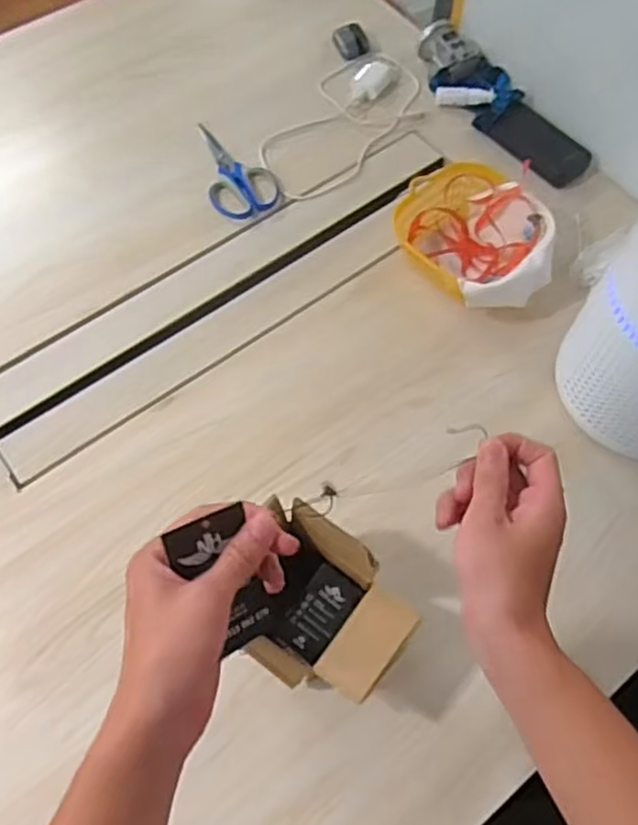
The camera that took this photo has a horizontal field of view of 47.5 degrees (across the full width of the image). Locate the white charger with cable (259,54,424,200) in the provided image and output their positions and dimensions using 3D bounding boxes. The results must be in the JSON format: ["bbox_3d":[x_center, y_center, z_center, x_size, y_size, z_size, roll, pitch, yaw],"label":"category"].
[{"bbox_3d":[0.033,-0.412,1.026,0.149,0.023,0.297,41,69,15],"label":"white charger with cable"}]

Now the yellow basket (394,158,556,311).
[{"bbox_3d":[0.189,-0.210,0.883,0.165,0.073,0.210,-30,70,-17],"label":"yellow basket"}]

